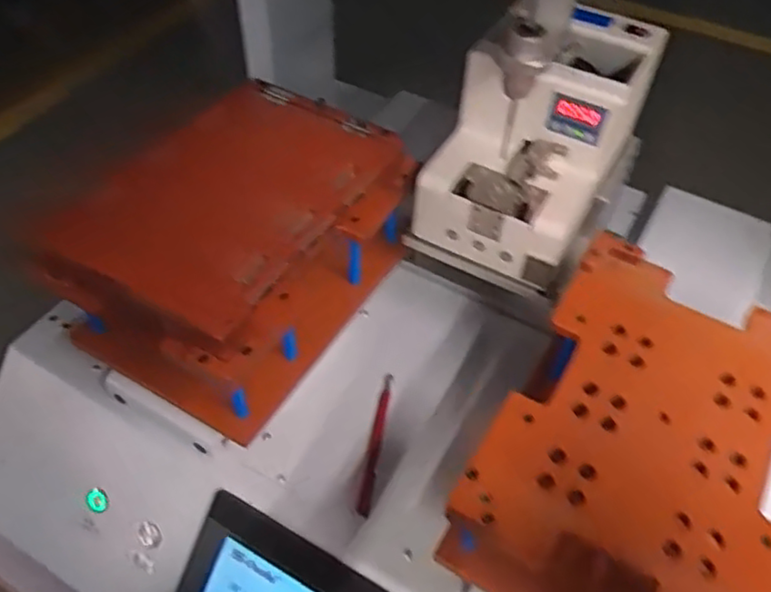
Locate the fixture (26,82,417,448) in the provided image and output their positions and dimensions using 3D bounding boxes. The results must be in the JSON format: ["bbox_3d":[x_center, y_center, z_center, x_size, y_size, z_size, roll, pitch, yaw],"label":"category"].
[{"bbox_3d":[-0.121,-0.040,0.583,0.185,0.136,0.261,26,55,18],"label":"fixture"}]

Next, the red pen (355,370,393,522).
[{"bbox_3d":[-0.007,0.125,0.582,0.012,0.007,0.132,9,51,5],"label":"red pen"}]

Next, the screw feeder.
[{"bbox_3d":[0.136,-0.132,0.587,0.140,0.159,0.200,27,55,19],"label":"screw feeder"}]

